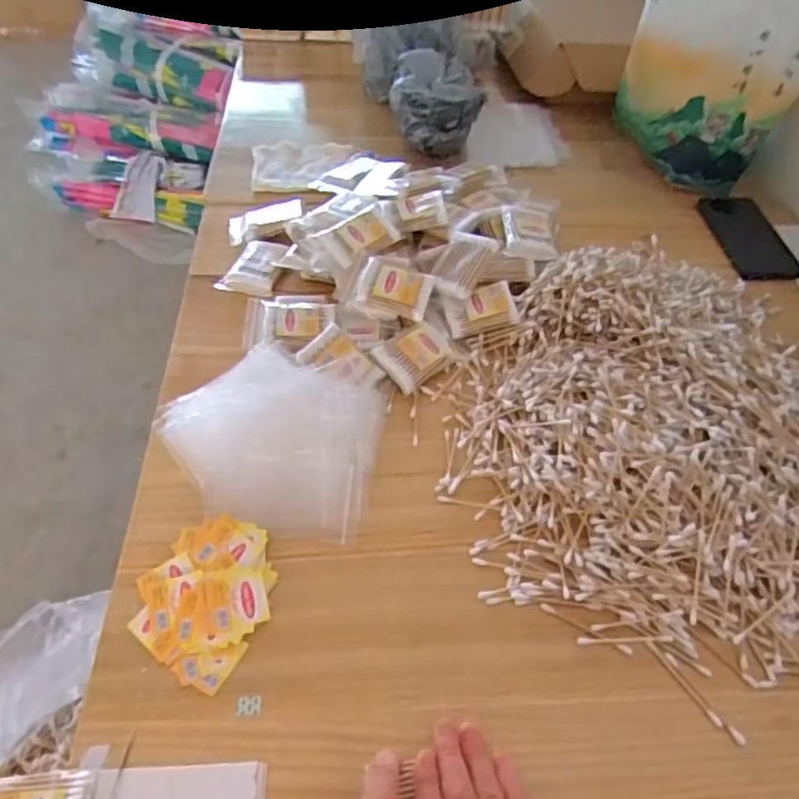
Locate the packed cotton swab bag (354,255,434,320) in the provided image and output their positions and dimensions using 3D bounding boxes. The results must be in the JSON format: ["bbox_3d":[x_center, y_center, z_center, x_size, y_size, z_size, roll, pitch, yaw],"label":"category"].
[{"bbox_3d":[-0.004,-0.112,0.666,0.068,0.027,0.061,12,49,8],"label":"packed cotton swab bag"}]

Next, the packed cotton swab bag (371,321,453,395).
[{"bbox_3d":[0.016,-0.045,0.644,0.067,0.023,0.052,-34,73,-33],"label":"packed cotton swab bag"}]

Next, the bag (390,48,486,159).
[{"bbox_3d":[0.047,-0.407,0.902,0.107,0.096,0.121,-26,55,-24],"label":"bag"}]

